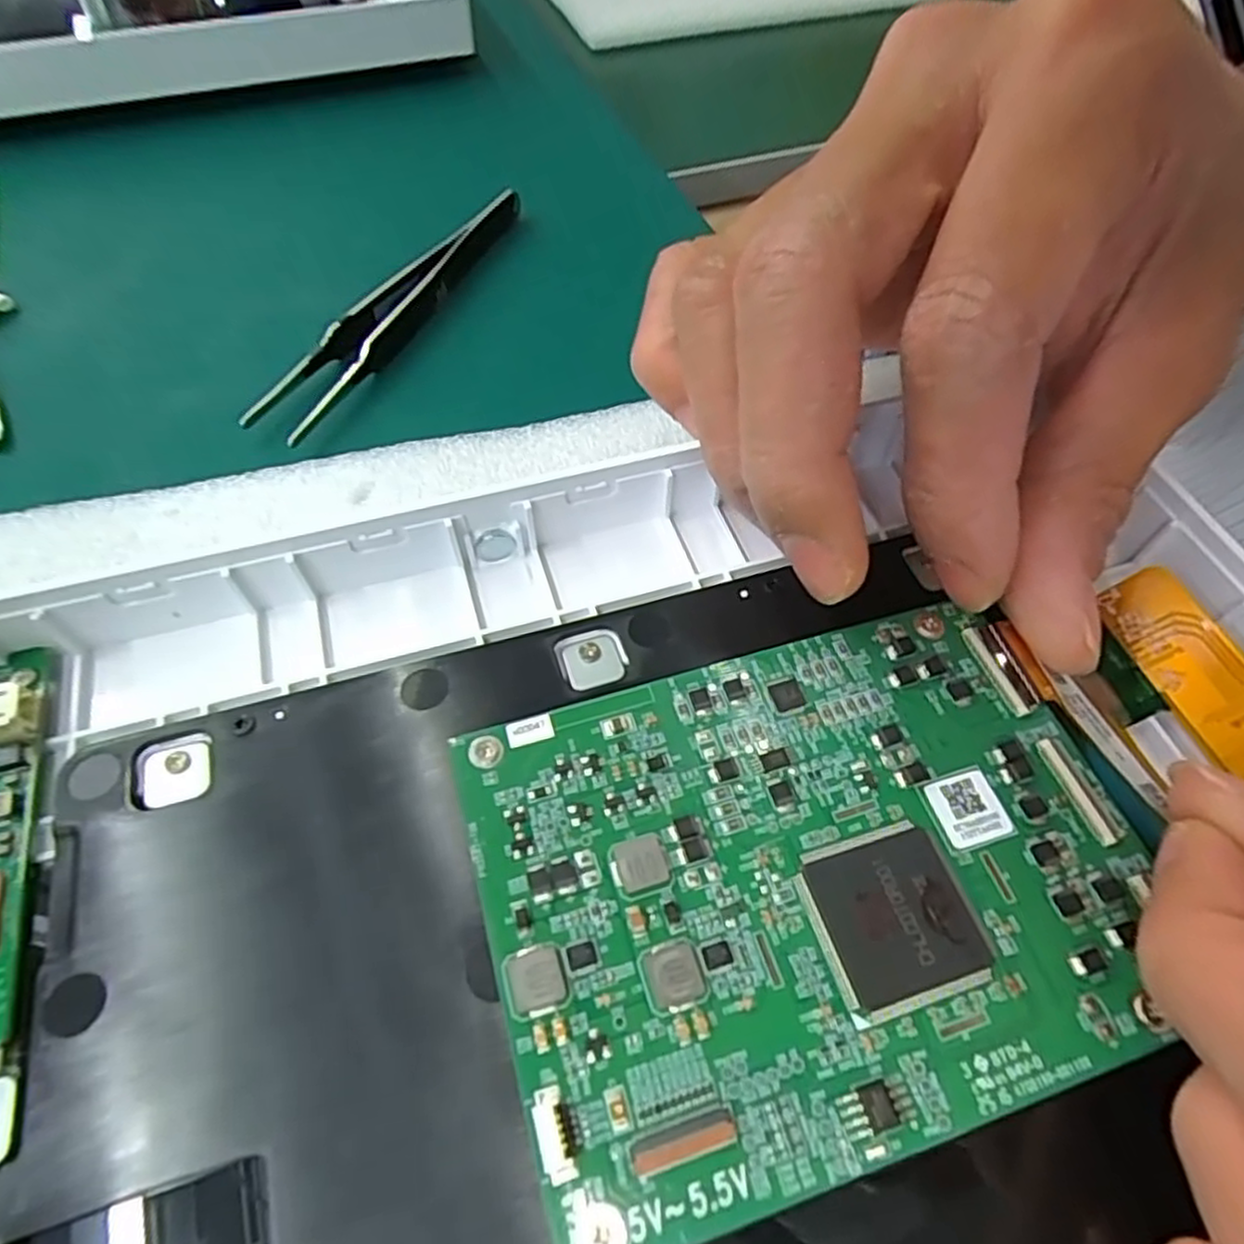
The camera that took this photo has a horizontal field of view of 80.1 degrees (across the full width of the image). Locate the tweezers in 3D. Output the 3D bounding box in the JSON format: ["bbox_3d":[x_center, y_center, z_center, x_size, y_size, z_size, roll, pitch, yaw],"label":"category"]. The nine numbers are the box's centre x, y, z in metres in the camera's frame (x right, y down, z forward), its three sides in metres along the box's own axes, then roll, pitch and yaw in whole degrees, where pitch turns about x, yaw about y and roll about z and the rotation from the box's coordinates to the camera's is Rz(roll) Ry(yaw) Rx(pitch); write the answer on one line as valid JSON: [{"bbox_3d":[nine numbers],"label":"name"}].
[{"bbox_3d":[-0.059,-0.088,0.203,0.015,0.010,0.112,23,59,15],"label":"tweezers"}]

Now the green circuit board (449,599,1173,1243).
[{"bbox_3d":[0.028,0.034,0.107,0.093,0.004,0.069,-15,57,-10],"label":"green circuit board"}]

